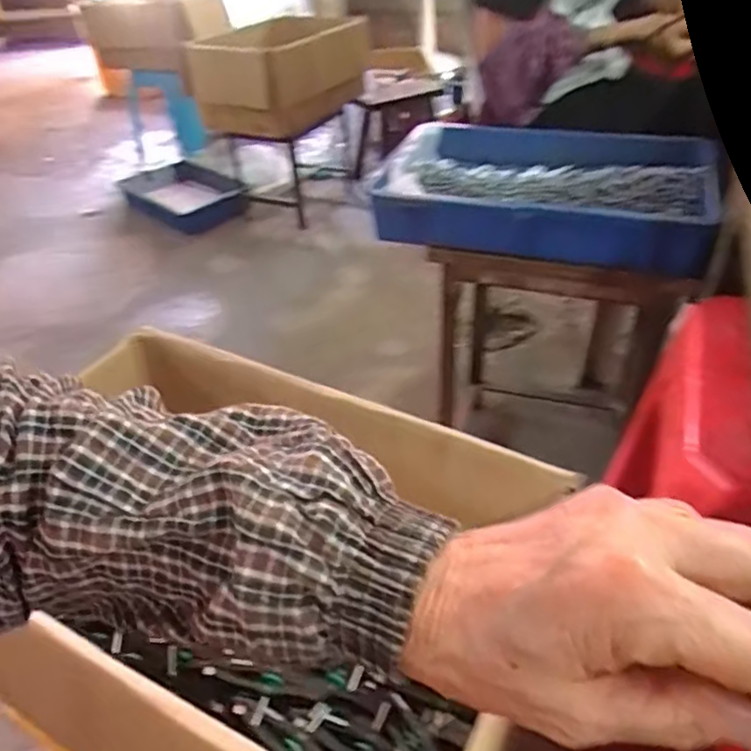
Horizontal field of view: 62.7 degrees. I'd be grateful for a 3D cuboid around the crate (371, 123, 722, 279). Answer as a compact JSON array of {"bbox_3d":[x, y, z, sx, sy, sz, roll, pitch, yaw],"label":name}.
[{"bbox_3d":[0.239,-0.275,0.895,0.445,0.078,0.333,14,42,19],"label":"crate"}]

